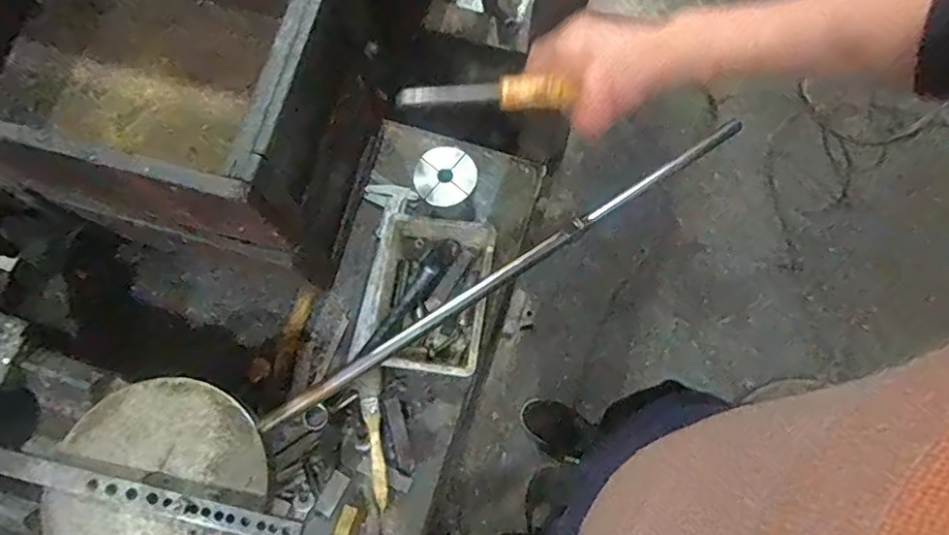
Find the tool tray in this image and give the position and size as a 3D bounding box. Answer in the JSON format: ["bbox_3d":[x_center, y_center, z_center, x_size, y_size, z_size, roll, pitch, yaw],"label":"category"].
[{"bbox_3d":[-0.057,0.030,0.663,0.138,0.050,0.170,10,75,2],"label":"tool tray"}]

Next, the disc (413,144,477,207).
[{"bbox_3d":[-0.031,-0.097,0.620,0.062,0.010,0.064,33,77,8],"label":"disc"}]

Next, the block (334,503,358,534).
[{"bbox_3d":[-0.135,0.268,0.613,0.015,0.008,0.035,17,76,3],"label":"block"}]

